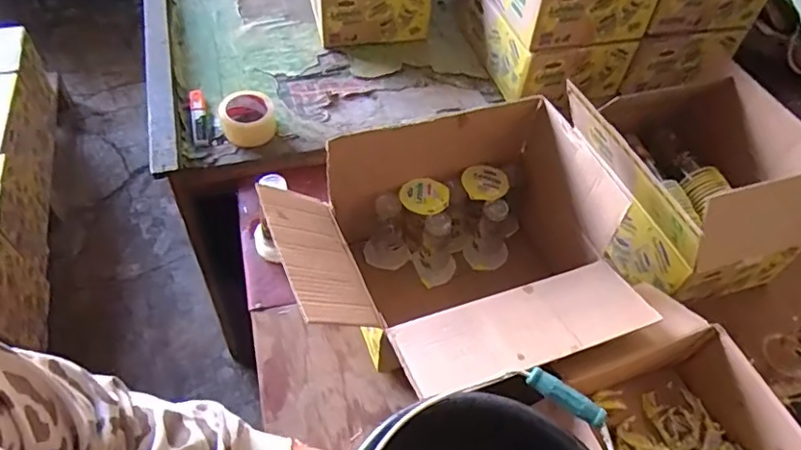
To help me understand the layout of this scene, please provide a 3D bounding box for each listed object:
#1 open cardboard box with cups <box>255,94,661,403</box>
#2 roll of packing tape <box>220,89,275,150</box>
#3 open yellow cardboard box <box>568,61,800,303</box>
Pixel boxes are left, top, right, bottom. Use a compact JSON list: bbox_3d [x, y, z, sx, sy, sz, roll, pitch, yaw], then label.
[{"bbox_3d":[0.099,0.063,0.793,0.497,0.271,0.359,-18,57,-18],"label":"open cardboard box with cups"},{"bbox_3d":[-0.280,-0.198,1.002,0.094,0.062,0.088,3,53,-4],"label":"roll of packing tape"},{"bbox_3d":[0.458,-0.070,0.902,0.320,0.232,0.338,-13,56,-15],"label":"open yellow cardboard box"}]

